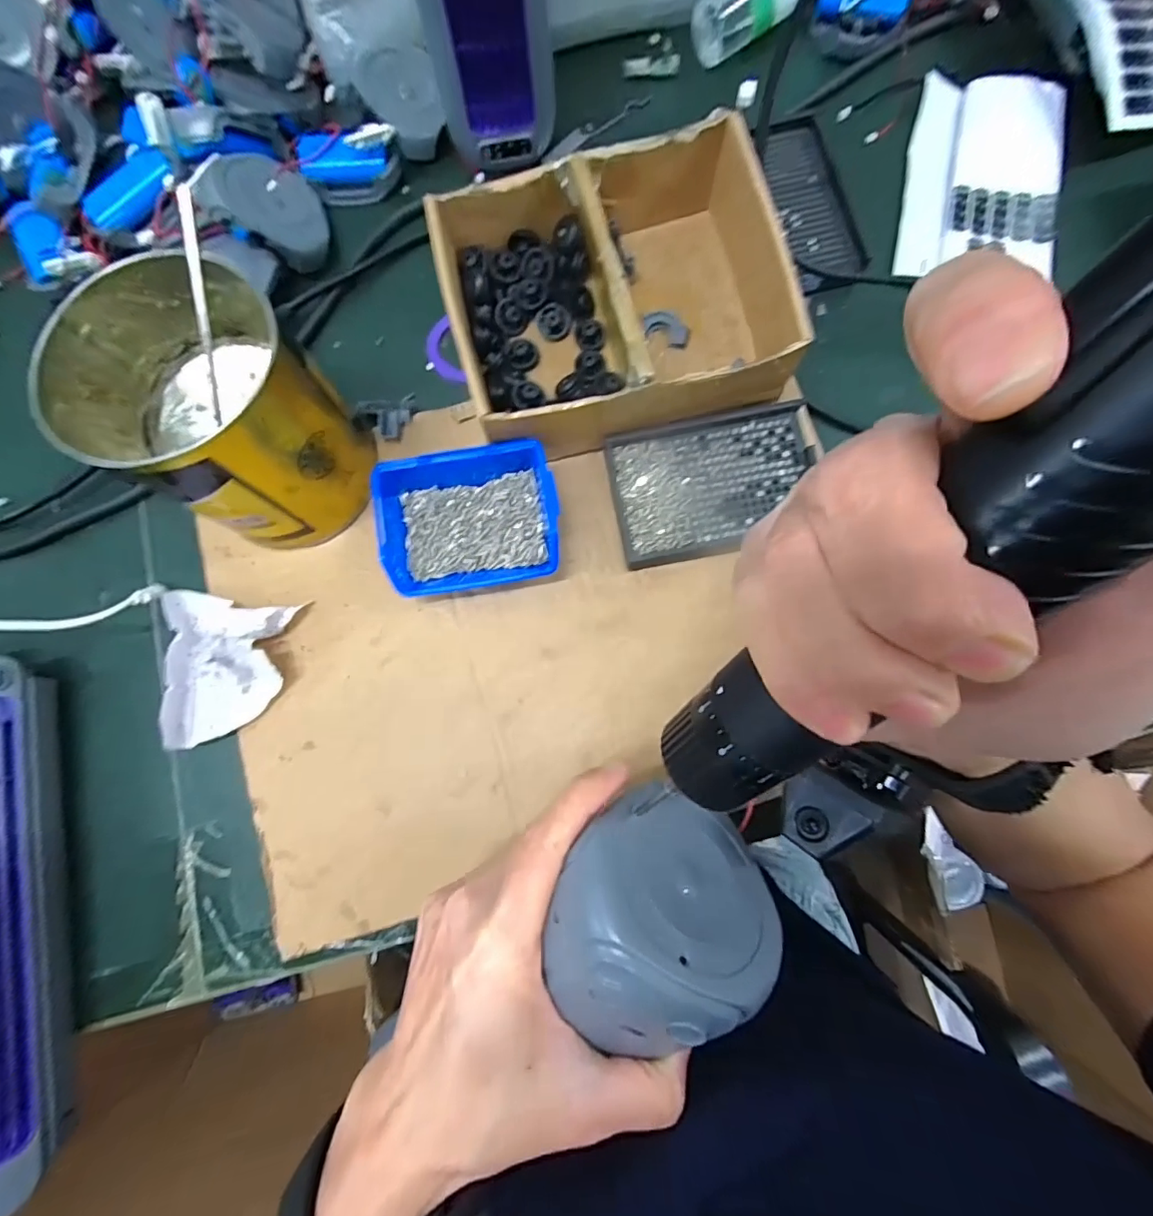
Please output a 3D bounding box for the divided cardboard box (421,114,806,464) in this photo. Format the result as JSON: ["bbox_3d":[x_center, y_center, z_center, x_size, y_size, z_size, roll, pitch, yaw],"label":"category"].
[{"bbox_3d":[0.020,-0.206,0.342,0.199,0.067,0.168,-12,80,-1],"label":"divided cardboard box"}]

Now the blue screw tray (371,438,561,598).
[{"bbox_3d":[-0.068,-0.060,0.338,0.112,0.042,0.091,-9,80,-1],"label":"blue screw tray"}]

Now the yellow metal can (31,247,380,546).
[{"bbox_3d":[-0.205,-0.113,0.311,0.128,0.116,0.110,33,82,6],"label":"yellow metal can"}]

